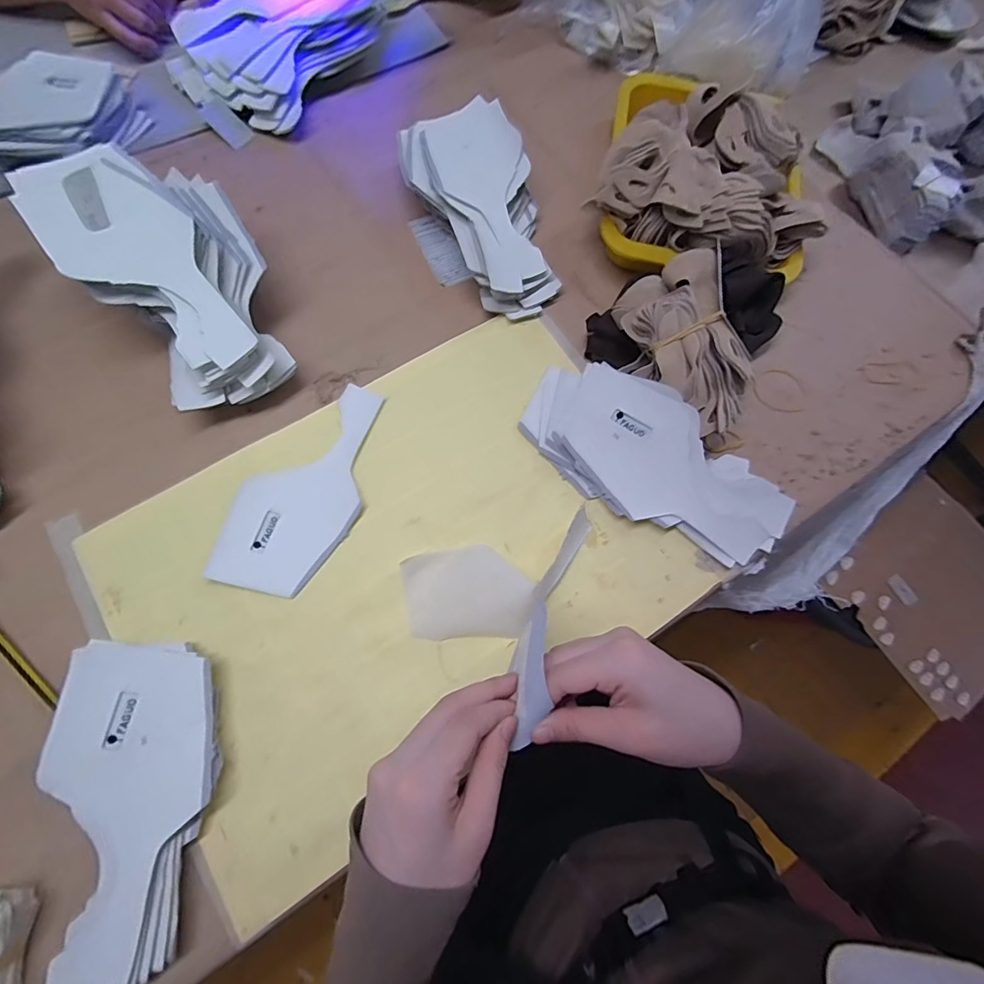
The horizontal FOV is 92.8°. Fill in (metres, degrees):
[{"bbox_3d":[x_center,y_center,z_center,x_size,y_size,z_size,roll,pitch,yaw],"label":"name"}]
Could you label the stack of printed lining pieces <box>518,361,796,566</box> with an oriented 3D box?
[{"bbox_3d":[0.141,-0.028,0.396,0.238,0.056,0.098,30,73,5],"label":"stack of printed lining pieces"}]

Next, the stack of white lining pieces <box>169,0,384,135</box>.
[{"bbox_3d":[-0.230,-0.509,0.516,0.155,0.067,0.207,35,73,6],"label":"stack of white lining pieces"}]

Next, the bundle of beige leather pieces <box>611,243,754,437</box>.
[{"bbox_3d":[0.163,-0.121,0.395,0.074,0.079,0.148,-20,76,-10],"label":"bundle of beige leather pieces"}]

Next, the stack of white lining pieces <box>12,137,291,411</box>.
[{"bbox_3d":[-0.254,-0.171,0.385,0.130,0.096,0.202,-31,78,-13],"label":"stack of white lining pieces"}]

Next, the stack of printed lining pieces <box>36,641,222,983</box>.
[{"bbox_3d":[-0.238,0.207,0.308,0.095,0.033,0.203,-1,73,-5],"label":"stack of printed lining pieces"}]

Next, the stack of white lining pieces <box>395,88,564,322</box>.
[{"bbox_3d":[-0.012,-0.274,0.458,0.115,0.054,0.214,-15,75,-9],"label":"stack of white lining pieces"}]

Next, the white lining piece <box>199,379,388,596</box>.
[{"bbox_3d":[-0.151,-0.005,0.395,0.090,0.006,0.190,29,73,5],"label":"white lining piece"}]

